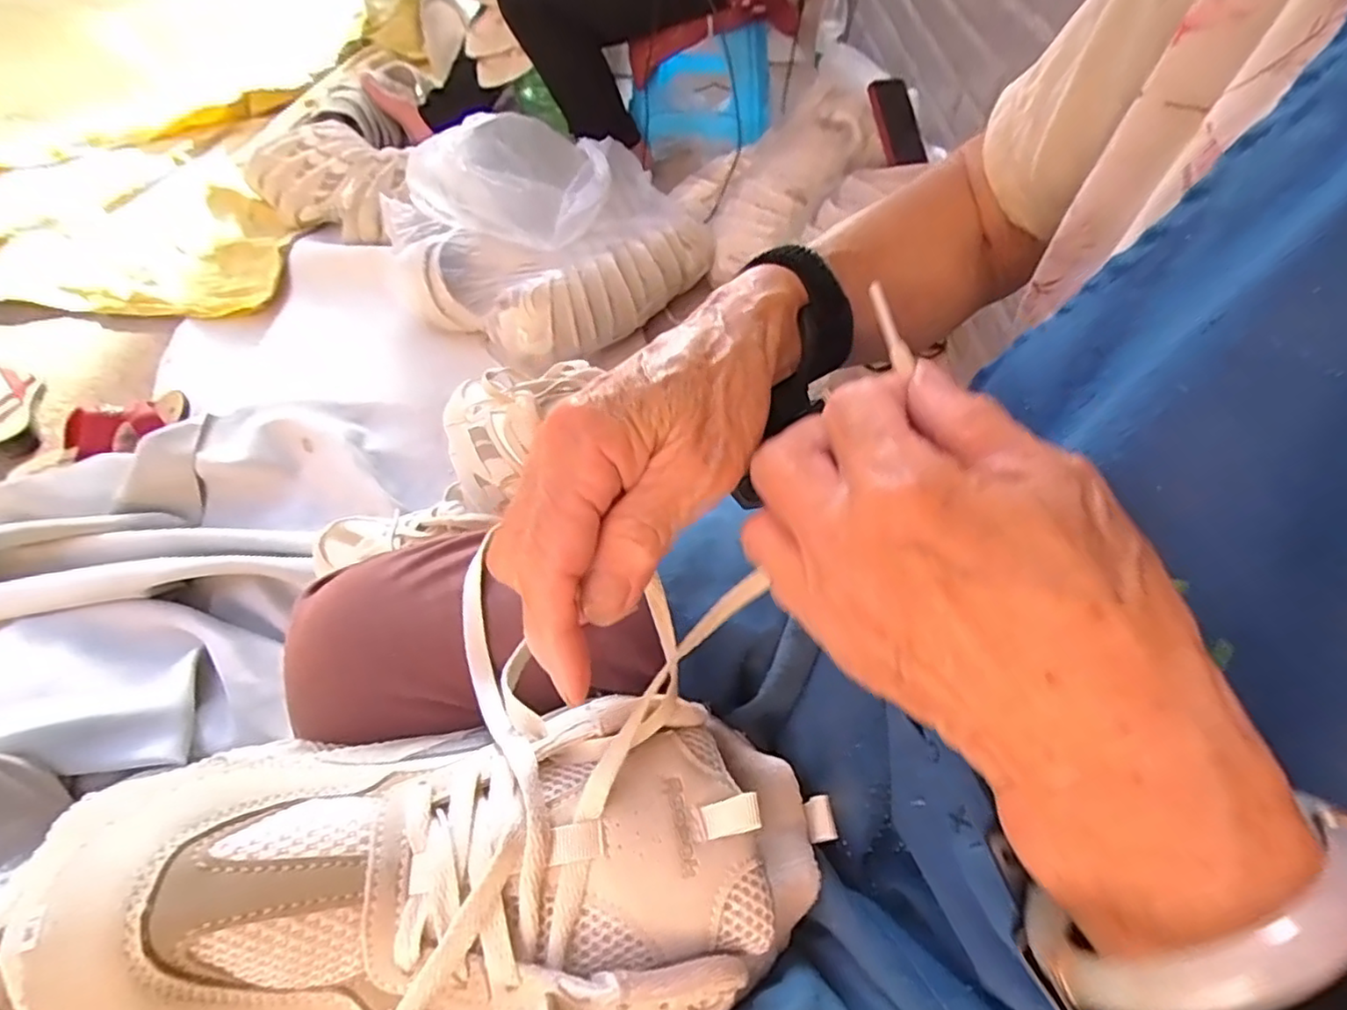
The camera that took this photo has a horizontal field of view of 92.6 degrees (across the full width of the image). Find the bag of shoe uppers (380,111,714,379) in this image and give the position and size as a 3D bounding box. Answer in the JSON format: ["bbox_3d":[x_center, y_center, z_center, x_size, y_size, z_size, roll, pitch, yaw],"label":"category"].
[{"bbox_3d":[-0.210,-0.455,1.058,0.440,0.213,0.433,-33,61,-24],"label":"bag of shoe uppers"}]

